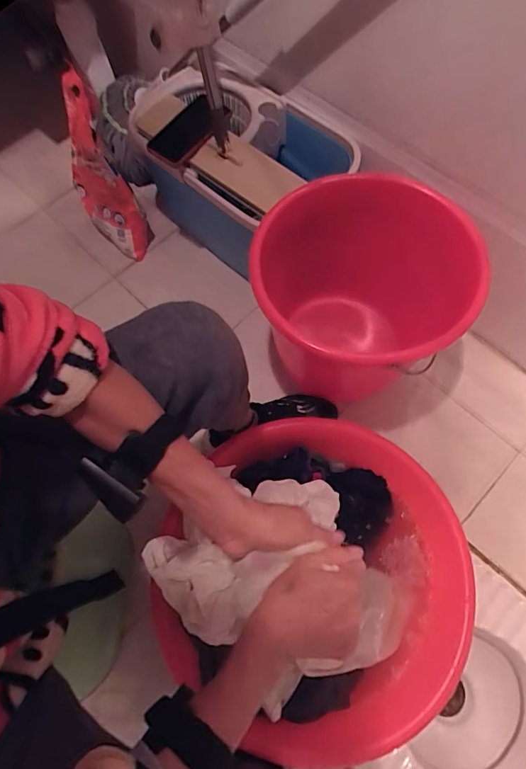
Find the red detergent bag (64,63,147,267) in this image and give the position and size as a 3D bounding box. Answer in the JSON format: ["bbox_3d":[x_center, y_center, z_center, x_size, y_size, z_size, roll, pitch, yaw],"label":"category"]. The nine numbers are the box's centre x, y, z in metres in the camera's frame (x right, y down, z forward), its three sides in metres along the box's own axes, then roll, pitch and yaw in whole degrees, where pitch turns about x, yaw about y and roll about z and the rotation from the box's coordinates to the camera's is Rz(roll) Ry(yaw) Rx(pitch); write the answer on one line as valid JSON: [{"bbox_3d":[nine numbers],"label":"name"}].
[{"bbox_3d":[-0.366,-0.459,0.968,0.101,0.298,0.235,-28,69,-10],"label":"red detergent bag"}]

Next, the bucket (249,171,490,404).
[{"bbox_3d":[0.171,-0.132,0.829,0.344,0.364,0.357,-1,67,1],"label":"bucket"}]

